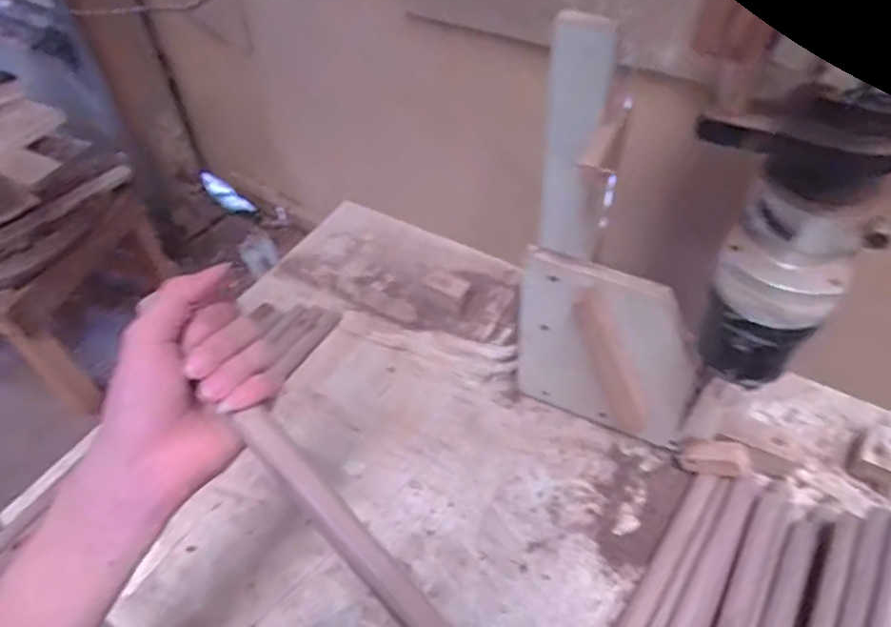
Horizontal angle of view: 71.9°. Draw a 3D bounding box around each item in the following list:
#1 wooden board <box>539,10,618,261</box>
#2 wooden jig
[{"bbox_3d":[0.094,-0.121,0.453,0.042,0.187,0.019,14,51,16],"label":"wooden board"},{"bbox_3d":[0.149,0.039,0.575,0.166,0.208,0.022,20,53,20],"label":"wooden jig"}]

